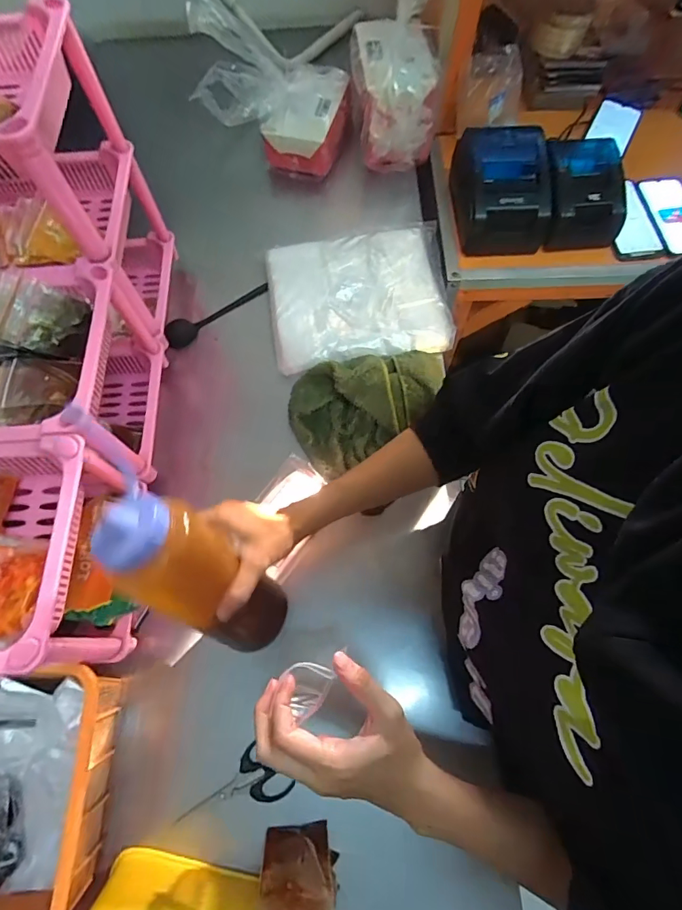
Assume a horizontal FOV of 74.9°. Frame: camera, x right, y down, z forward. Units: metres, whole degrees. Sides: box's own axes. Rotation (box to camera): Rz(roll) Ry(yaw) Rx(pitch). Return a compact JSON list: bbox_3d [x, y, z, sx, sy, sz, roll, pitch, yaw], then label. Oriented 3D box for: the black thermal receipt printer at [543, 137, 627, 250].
[{"bbox_3d":[0.388,-0.419,0.714,0.124,0.093,0.136,-5,68,-1],"label":"black thermal receipt printer"}]

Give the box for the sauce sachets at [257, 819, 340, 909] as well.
[{"bbox_3d":[-0.039,0.392,0.405,0.072,0.102,0.014,-1,99,-6],"label":"sauce sachets"}]

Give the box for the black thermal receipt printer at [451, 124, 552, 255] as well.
[{"bbox_3d":[0.248,-0.419,0.708,0.146,0.104,0.150,-7,68,-1],"label":"black thermal receipt printer"}]

